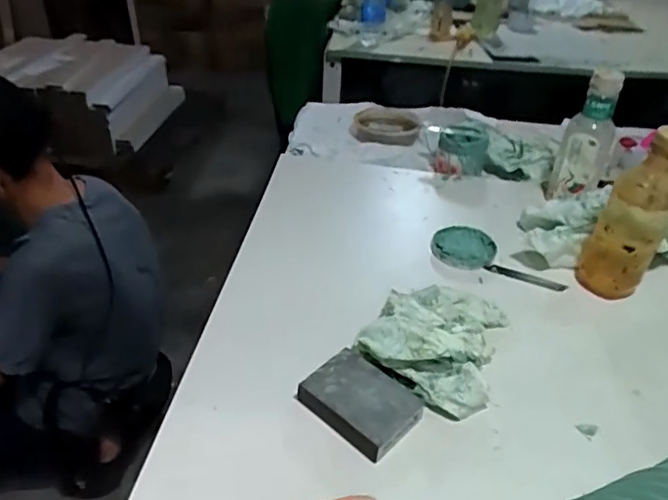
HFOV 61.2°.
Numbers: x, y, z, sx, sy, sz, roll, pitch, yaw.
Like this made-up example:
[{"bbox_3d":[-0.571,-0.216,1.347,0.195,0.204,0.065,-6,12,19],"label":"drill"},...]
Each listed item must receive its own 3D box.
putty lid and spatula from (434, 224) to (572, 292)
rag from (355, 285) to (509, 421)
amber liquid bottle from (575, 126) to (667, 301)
[{"bbox_3d":[0.214,0.004,0.746,0.167,0.013,0.093,11,36,12],"label":"putty lid and spatula"},{"bbox_3d":[0.111,0.084,0.593,0.136,0.056,0.169,19,38,23],"label":"rag"},{"bbox_3d":[0.340,-0.032,0.646,0.071,0.206,0.057,21,39,24],"label":"amber liquid bottle"}]

